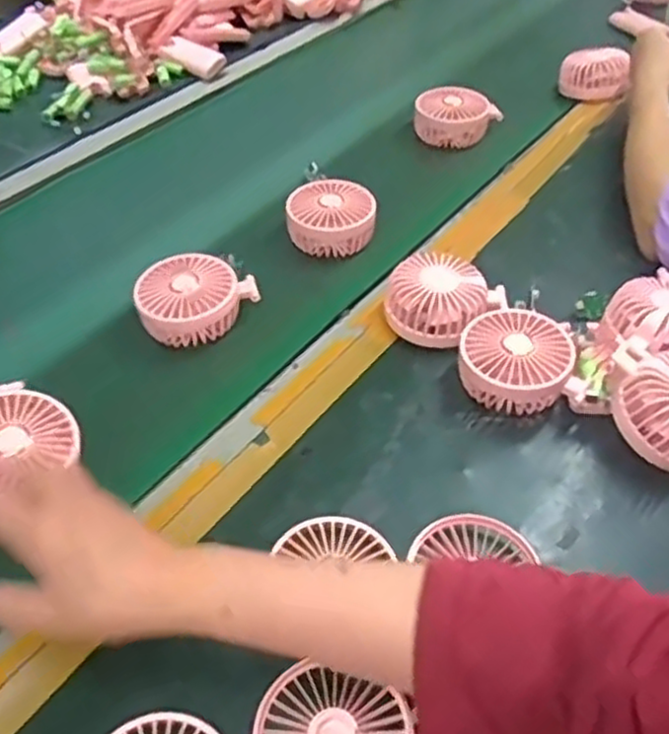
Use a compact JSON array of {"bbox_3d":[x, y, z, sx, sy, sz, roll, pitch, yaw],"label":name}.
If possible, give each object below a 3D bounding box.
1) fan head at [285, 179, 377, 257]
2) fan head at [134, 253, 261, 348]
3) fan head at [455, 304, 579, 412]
[{"bbox_3d":[-0.004,-0.151,0.741,0.090,0.042,0.076,6,46,6],"label":"fan head"},{"bbox_3d":[-0.125,-0.063,0.652,0.078,0.043,0.099,34,54,29],"label":"fan head"},{"bbox_3d":[0.145,-0.006,0.592,0.088,0.042,0.088,16,48,15],"label":"fan head"}]

